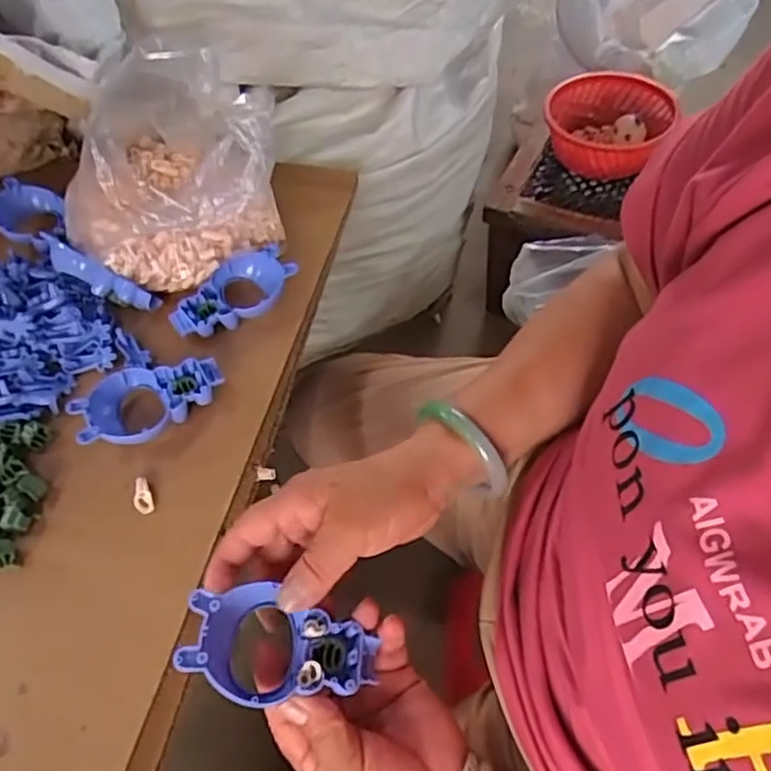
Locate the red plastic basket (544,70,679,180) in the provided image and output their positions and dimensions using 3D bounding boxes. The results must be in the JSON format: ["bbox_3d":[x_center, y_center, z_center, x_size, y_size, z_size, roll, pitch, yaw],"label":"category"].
[{"bbox_3d":[0.323,-0.376,0.971,0.175,0.088,0.187,26,60,20],"label":"red plastic basket"}]

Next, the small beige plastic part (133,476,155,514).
[{"bbox_3d":[-0.164,0.074,0.445,0.012,0.006,0.027,-14,69,-13],"label":"small beige plastic part"}]

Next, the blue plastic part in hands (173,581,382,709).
[{"bbox_3d":[-0.056,0.138,0.345,0.100,0.015,0.057,17,50,-18],"label":"blue plastic part in hands"}]

